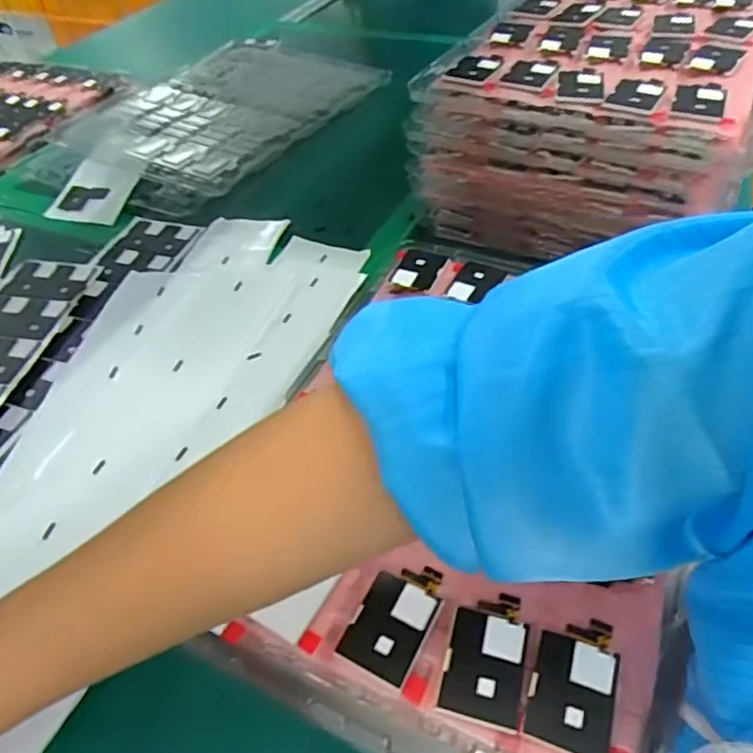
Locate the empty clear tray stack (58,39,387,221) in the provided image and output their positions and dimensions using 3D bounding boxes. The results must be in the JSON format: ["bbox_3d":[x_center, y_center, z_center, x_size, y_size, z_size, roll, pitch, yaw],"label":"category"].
[{"bbox_3d":[-0.188,-0.340,0.741,0.272,0.028,0.395,21,50,22],"label":"empty clear tray stack"}]

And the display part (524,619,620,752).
[{"bbox_3d":[0.087,0.134,0.267,0.034,0.004,0.055,14,48,16],"label":"display part"}]

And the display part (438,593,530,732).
[{"bbox_3d":[0.050,0.127,0.276,0.033,0.004,0.056,10,47,13],"label":"display part"}]

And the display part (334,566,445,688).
[{"bbox_3d":[0.009,0.115,0.289,0.034,0.004,0.054,21,59,25],"label":"display part"}]

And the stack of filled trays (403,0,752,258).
[{"bbox_3d":[0.207,-0.247,0.571,0.262,0.138,0.289,19,51,19],"label":"stack of filled trays"}]

